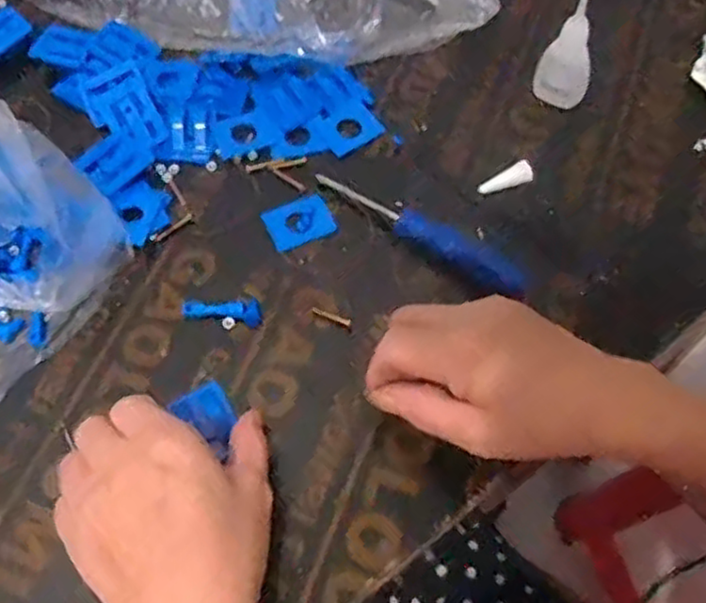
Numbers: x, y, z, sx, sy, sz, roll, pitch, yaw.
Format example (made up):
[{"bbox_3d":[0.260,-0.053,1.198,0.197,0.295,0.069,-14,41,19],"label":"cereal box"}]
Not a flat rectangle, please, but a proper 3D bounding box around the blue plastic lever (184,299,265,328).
[{"bbox_3d":[-0.078,0.005,0.435,0.049,0.004,0.018,6,62,4],"label":"blue plastic lever"}]

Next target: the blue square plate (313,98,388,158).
[{"bbox_3d":[-0.002,-0.121,0.504,0.041,0.006,0.038,-31,65,-15],"label":"blue square plate"}]

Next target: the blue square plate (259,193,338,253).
[{"bbox_3d":[-0.035,-0.052,0.467,0.041,0.004,0.034,-21,63,-10],"label":"blue square plate"}]

